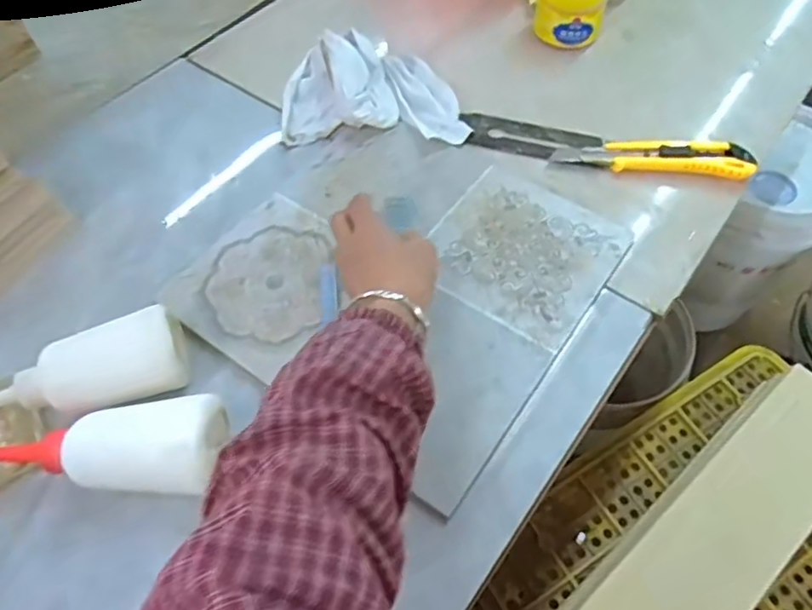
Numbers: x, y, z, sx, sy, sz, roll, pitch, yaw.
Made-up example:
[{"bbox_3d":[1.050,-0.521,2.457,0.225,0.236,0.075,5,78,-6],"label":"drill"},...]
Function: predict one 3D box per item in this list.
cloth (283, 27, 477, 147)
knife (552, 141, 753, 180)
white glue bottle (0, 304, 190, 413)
[{"bbox_3d":[-0.031,-0.228,0.601,0.198,0.065,0.128,6,56,6],"label":"cloth"},{"bbox_3d":[0.237,-0.146,0.563,0.181,0.014,0.043,6,56,6],"label":"knife"},{"bbox_3d":[-0.240,0.059,0.420,0.159,0.061,0.052,-18,57,-11],"label":"white glue bottle"}]

